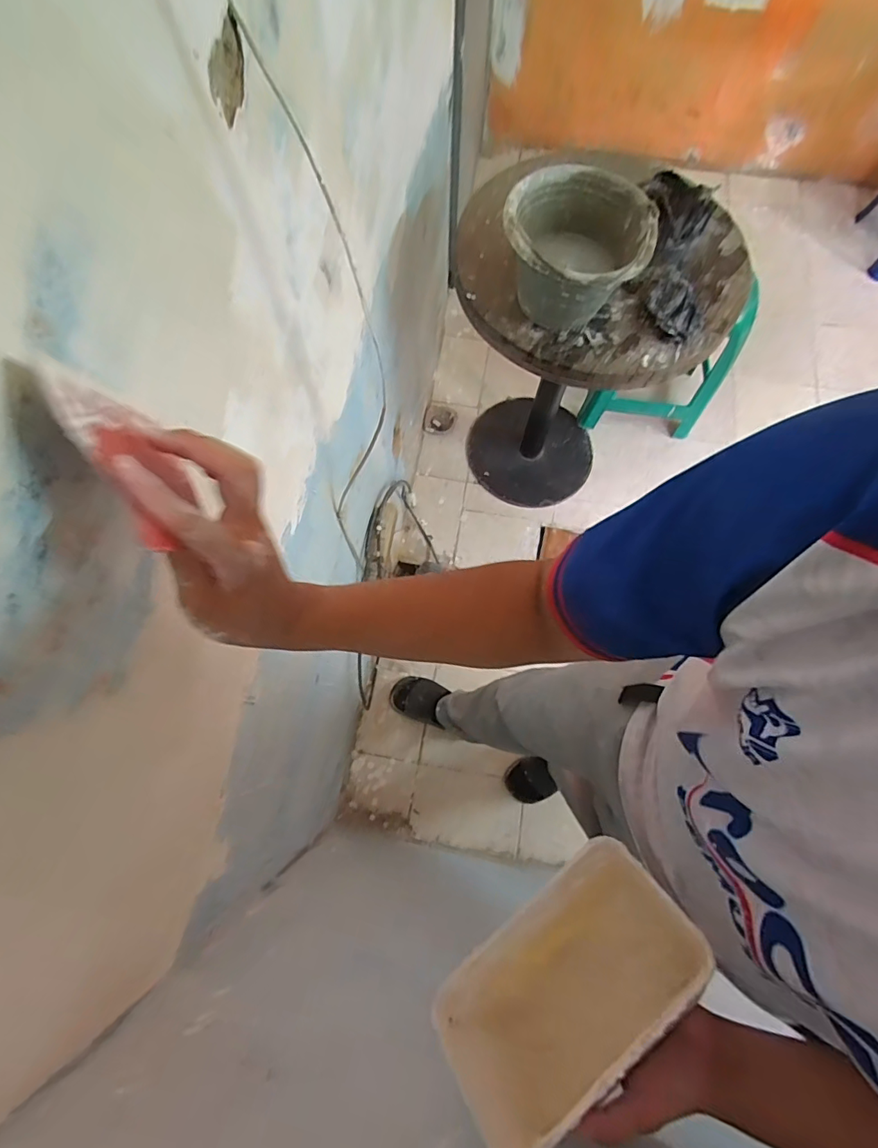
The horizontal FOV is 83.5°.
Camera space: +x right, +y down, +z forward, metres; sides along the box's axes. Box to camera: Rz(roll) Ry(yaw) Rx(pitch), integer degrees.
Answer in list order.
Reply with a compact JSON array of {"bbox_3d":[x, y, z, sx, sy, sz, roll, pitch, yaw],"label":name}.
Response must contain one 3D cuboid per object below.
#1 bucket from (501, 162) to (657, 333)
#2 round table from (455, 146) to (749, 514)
[{"bbox_3d":[0.238,-0.568,0.891,0.248,0.155,0.251,6,72,2],"label":"bucket"},{"bbox_3d":[0.312,-0.518,1.345,0.562,0.805,0.512,0,72,0],"label":"round table"}]

